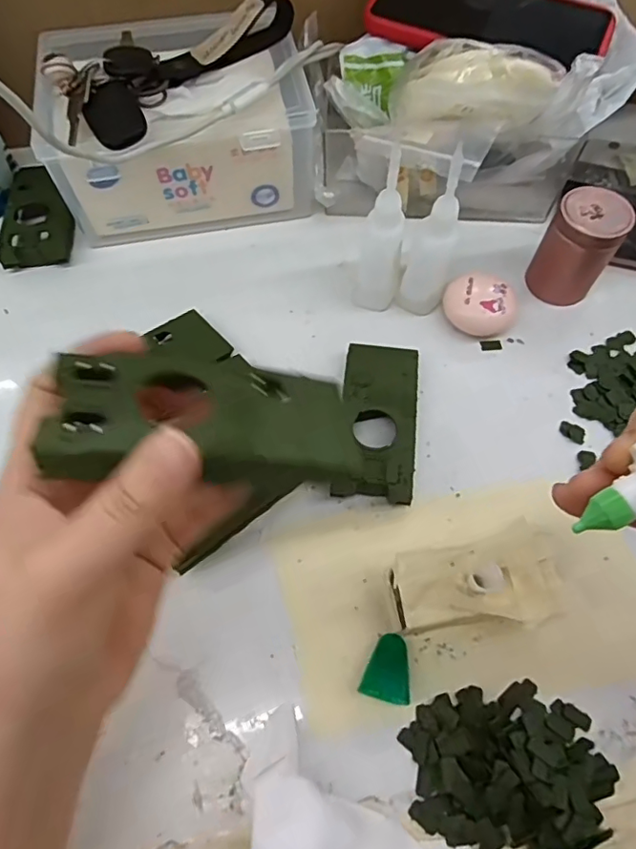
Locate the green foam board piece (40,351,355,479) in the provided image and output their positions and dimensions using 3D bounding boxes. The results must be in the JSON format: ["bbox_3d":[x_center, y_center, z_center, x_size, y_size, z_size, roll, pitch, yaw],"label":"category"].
[{"bbox_3d":[-0.036,-0.005,0.186,0.100,0.012,0.052,4,62,-13],"label":"green foam board piece"}]

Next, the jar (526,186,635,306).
[{"bbox_3d":[0.174,-0.119,0.358,0.043,0.063,0.039,32,67,15],"label":"jar"}]

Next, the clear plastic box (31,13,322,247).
[{"bbox_3d":[-0.099,-0.214,0.387,0.180,0.102,0.138,-12,63,-6],"label":"clear plastic box"}]

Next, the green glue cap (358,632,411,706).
[{"bbox_3d":[0.036,0.122,0.267,0.024,0.013,0.030,14,63,7],"label":"green glue cap"}]

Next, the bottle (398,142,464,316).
[{"bbox_3d":[0.070,-0.112,0.330,0.030,0.105,0.027,30,66,14],"label":"bottle"}]

